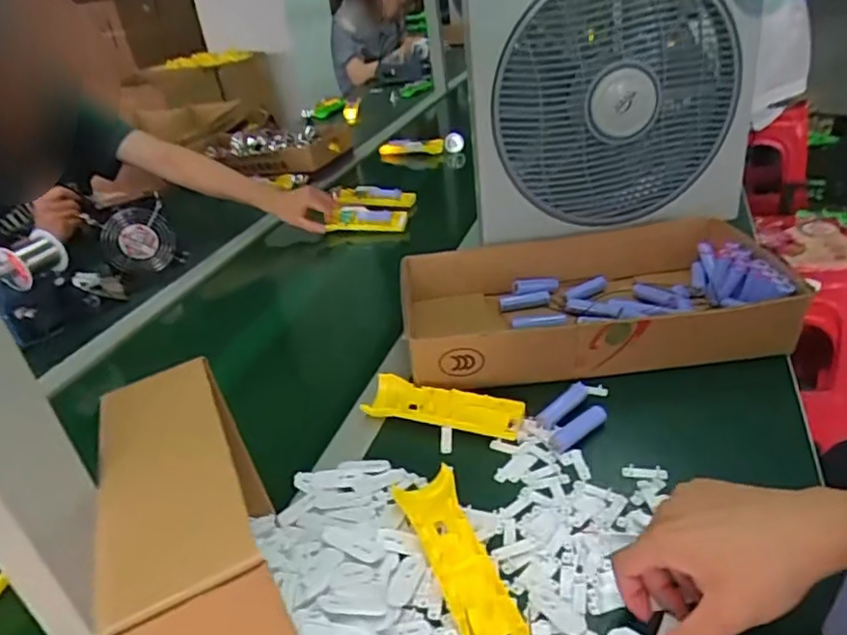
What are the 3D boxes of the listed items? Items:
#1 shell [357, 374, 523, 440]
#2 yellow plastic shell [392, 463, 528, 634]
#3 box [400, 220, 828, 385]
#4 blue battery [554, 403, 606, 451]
[{"bbox_3d":[0.021,0.094,0.639,0.160,0.035,0.046,4,31,20],"label":"shell"},{"bbox_3d":[0.024,0.179,0.471,0.047,0.025,0.163,-15,30,-12],"label":"yellow plastic shell"},{"bbox_3d":[0.185,-0.013,0.751,0.422,0.098,0.227,-6,29,3],"label":"box"},{"bbox_3d":[0.149,0.106,0.596,0.070,0.015,0.020,-25,34,-28],"label":"blue battery"}]

